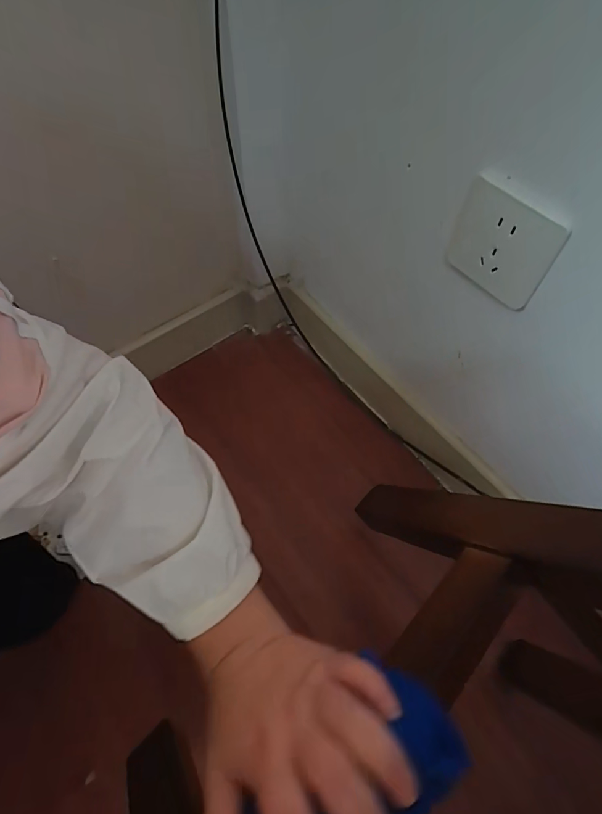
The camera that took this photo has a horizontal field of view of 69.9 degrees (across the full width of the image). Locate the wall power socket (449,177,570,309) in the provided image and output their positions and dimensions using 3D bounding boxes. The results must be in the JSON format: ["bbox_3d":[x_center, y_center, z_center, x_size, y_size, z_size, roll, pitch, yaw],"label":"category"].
[{"bbox_3d":[0.165,-0.138,0.363,0.016,0.081,0.092,-34,66,-18],"label":"wall power socket"}]

